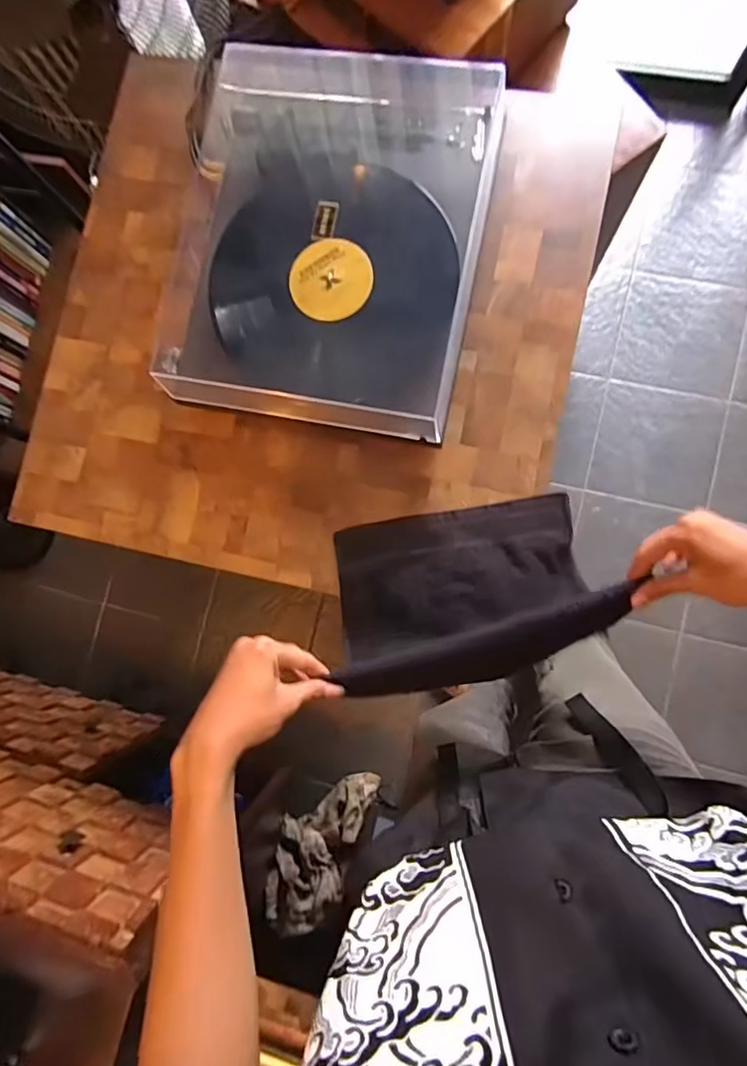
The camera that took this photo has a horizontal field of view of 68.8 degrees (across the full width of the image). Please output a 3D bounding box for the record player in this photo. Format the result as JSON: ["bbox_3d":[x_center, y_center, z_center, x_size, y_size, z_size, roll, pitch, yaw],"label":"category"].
[{"bbox_3d":[-0.056,-0.350,0.670,0.361,0.124,0.413,11,86,8],"label":"record player"}]

